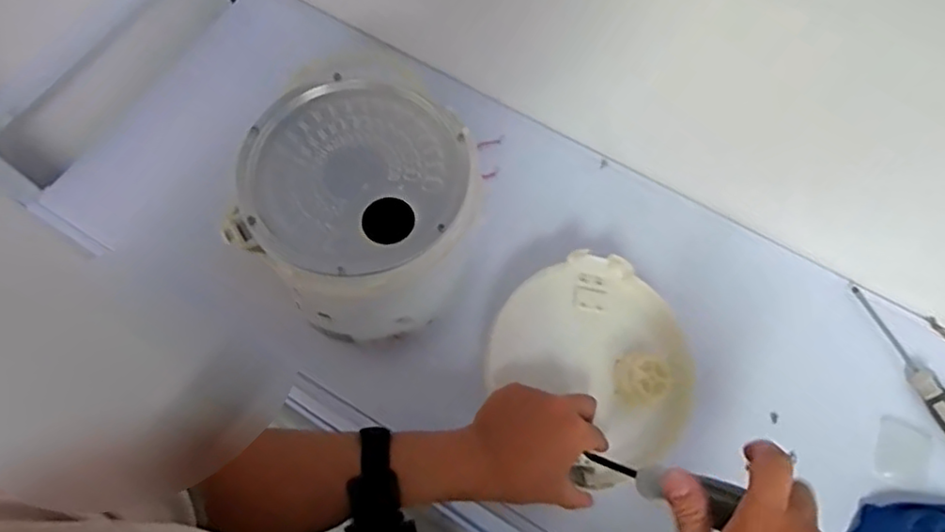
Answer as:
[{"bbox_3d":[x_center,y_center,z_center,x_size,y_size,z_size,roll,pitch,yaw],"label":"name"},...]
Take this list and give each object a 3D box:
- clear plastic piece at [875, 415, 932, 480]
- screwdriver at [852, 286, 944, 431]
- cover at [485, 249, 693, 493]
[{"bbox_3d":[0.421,0.181,0.635,0.047,0.009,0.056,16,68,6],"label":"clear plastic piece"},{"bbox_3d":[0.445,0.101,0.651,0.026,0.023,0.184,-22,69,-10],"label":"screwdriver"},{"bbox_3d":[0.123,0.087,0.626,0.193,0.045,0.193,2,77,-11],"label":"cover"}]

